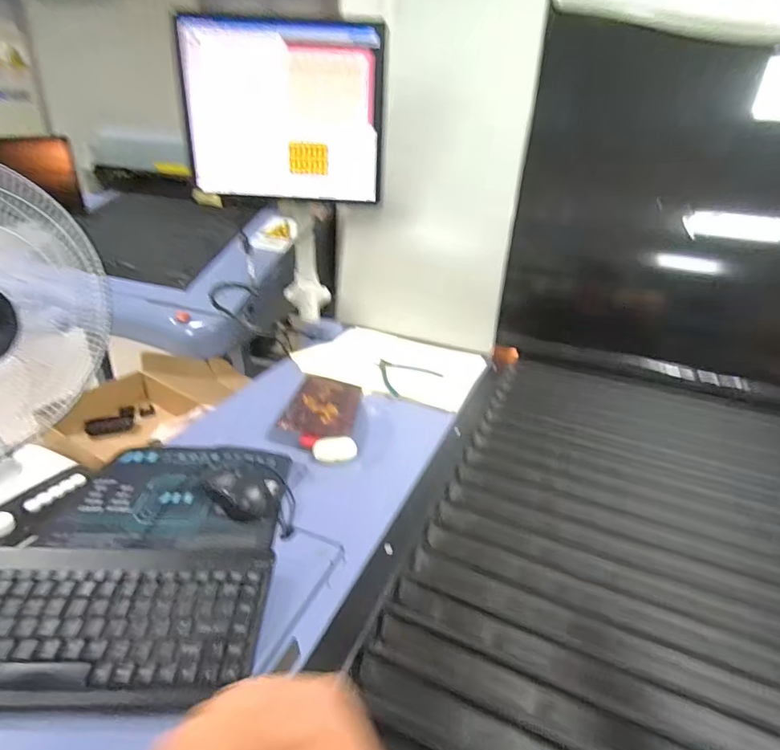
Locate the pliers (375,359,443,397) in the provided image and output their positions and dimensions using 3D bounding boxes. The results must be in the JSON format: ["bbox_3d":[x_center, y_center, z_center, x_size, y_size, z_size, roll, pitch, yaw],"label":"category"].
[{"bbox_3d":[0.019,-0.006,0.926,0.133,0.004,0.118,-22,37,-40],"label":"pliers"}]

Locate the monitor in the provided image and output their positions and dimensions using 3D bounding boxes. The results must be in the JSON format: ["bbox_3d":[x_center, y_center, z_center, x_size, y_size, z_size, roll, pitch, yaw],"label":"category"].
[{"bbox_3d":[-0.194,-0.475,0.873,0.367,0.284,0.033,3,28,-2],"label":"monitor"}]

